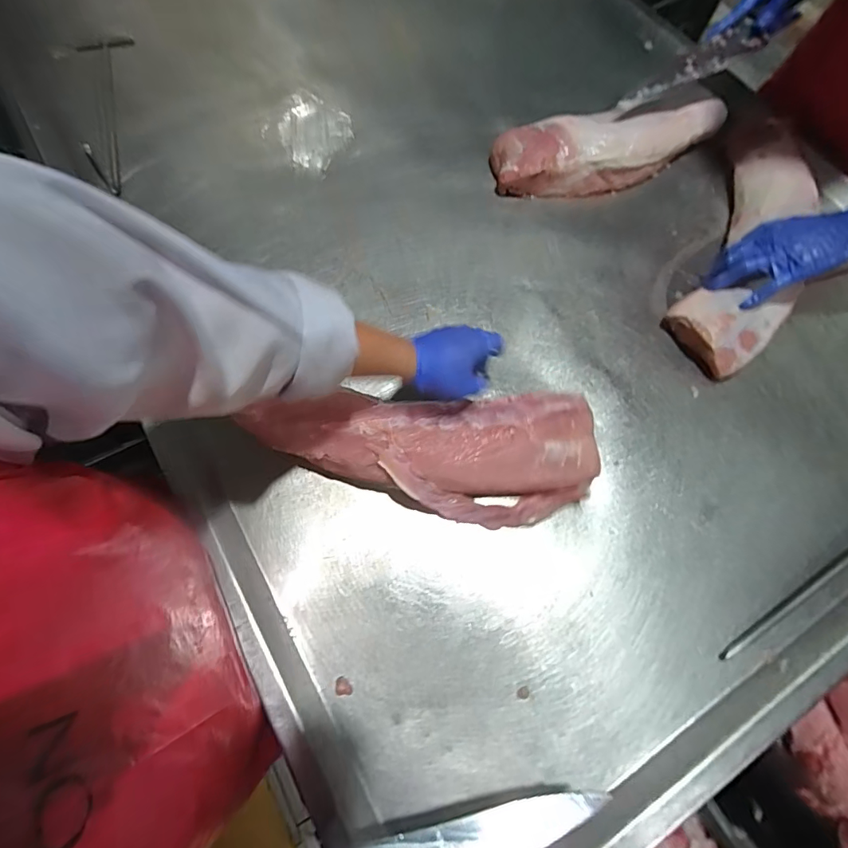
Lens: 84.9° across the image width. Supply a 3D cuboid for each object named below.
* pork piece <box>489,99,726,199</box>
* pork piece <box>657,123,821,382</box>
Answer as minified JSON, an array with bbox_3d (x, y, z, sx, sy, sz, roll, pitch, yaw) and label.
[{"bbox_3d":[0.310,-0.458,0.773,0.391,0.058,0.116,-12,70,-5],"label":"pork piece"},{"bbox_3d":[0.501,-0.273,0.699,0.148,0.063,0.458,27,71,9],"label":"pork piece"}]

